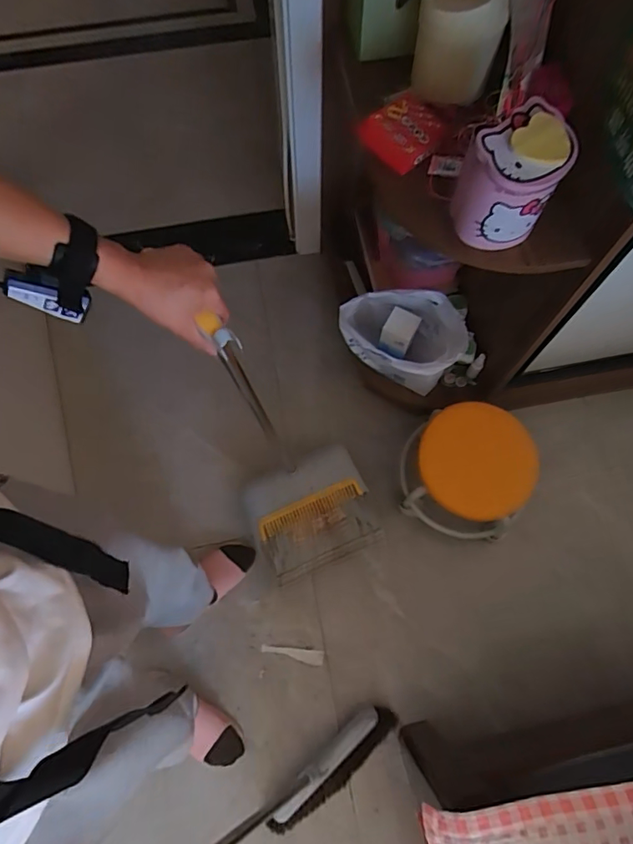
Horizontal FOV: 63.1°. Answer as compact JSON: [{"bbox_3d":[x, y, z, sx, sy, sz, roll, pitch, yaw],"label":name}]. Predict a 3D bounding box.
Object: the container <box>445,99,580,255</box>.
[{"bbox_3d":[0.257,-0.329,0.708,0.114,0.151,0.105,-13,71,-5],"label":"container"}]

